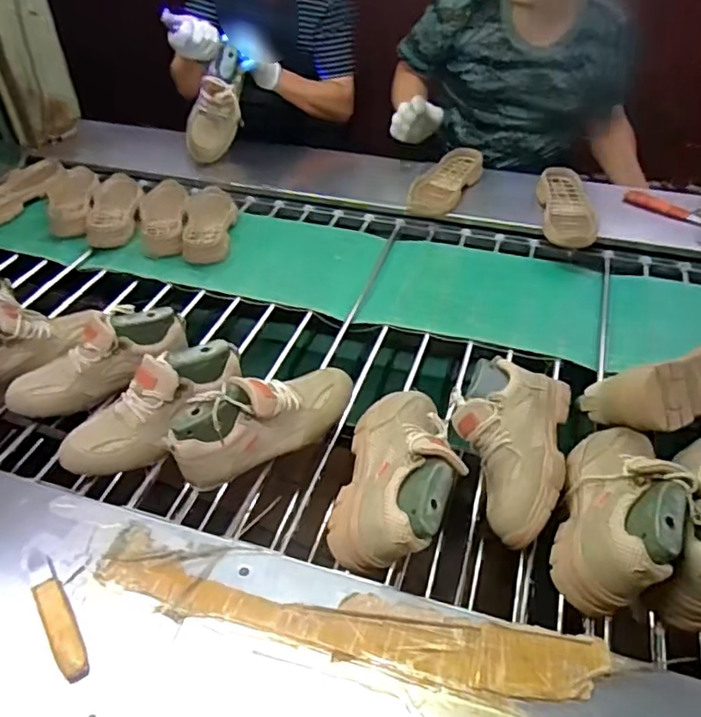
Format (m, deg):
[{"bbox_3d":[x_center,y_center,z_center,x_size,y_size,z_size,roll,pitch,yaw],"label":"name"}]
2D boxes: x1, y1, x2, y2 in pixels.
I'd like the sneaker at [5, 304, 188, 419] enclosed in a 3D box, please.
[{"bbox_3d":[-0.376,0.008,0.890,0.264,0.123,0.093,-31,44,-4],"label":"sneaker"}]

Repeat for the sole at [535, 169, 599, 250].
[{"bbox_3d":[0.458,-0.321,1.257,0.114,0.034,0.238,6,52,4],"label":"sole"}]

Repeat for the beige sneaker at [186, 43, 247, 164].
[{"bbox_3d":[-0.315,-0.601,1.438,0.118,0.265,0.098,10,33,-27],"label":"beige sneaker"}]

